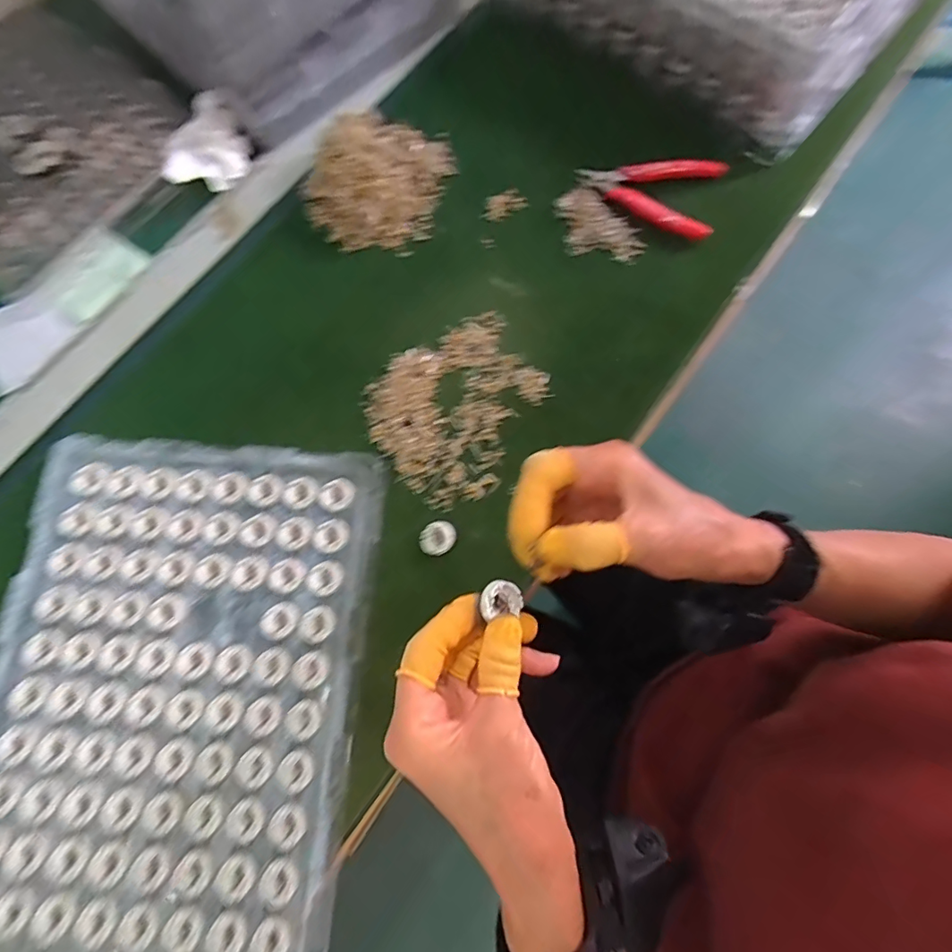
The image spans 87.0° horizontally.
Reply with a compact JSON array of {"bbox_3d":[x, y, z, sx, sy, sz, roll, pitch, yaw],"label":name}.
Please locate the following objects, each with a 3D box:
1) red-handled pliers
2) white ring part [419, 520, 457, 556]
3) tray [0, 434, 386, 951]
[{"bbox_3d":[0.156,-0.260,0.444,0.126,0.015,0.075,29,77,10],"label":"red-handled pliers"},{"bbox_3d":[-0.028,0.046,0.374,0.024,0.009,0.027,43,80,13],"label":"white ring part"},{"bbox_3d":[-0.213,0.143,0.349,0.254,0.013,0.337,4,74,3],"label":"tray"}]

